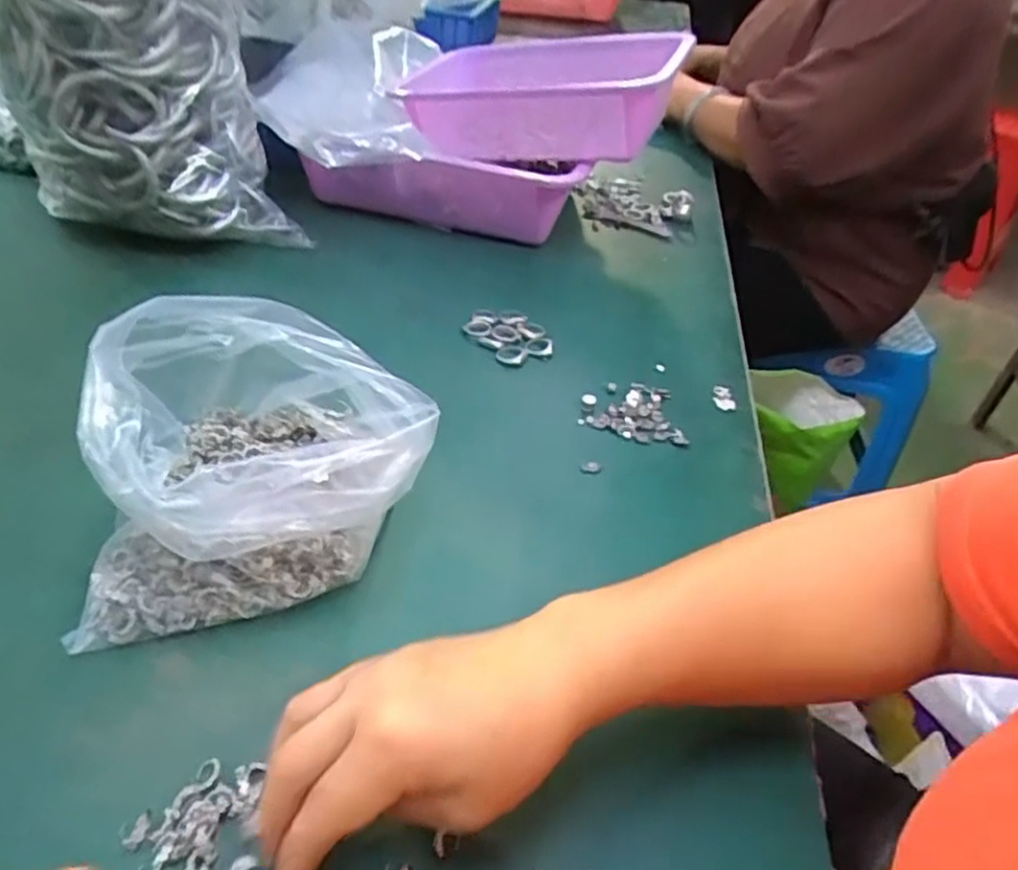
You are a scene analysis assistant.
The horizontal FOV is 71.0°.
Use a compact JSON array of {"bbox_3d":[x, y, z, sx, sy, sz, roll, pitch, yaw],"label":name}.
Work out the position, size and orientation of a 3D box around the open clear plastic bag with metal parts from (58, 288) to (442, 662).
[{"bbox_3d":[-0.132,0.009,0.371,0.178,0.122,0.127,-6,42,-13],"label":"open clear plastic bag with metal parts"}]

